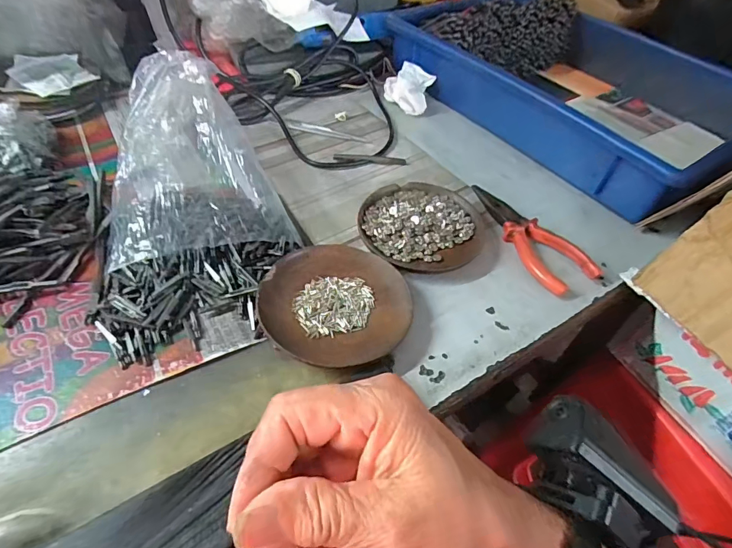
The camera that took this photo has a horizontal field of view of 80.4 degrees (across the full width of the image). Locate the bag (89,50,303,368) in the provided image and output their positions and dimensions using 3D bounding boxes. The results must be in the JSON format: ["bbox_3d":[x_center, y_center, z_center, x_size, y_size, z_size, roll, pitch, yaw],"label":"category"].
[{"bbox_3d":[-0.142,-0.075,0.367,0.152,0.084,0.279,-6,50,-10],"label":"bag"}]

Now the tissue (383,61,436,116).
[{"bbox_3d":[0.054,-0.238,0.555,0.061,0.045,0.068,9,49,3],"label":"tissue"}]

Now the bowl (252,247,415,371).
[{"bbox_3d":[-0.024,0.023,0.337,0.111,0.018,0.109,3,49,-3],"label":"bowl"}]

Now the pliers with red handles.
[{"bbox_3d":[0.153,-0.040,0.416,0.052,0.016,0.144,-19,53,-20],"label":"pliers with red handles"}]

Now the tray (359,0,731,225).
[{"bbox_3d":[0.251,-0.268,0.561,0.297,0.104,0.427,-30,58,-27],"label":"tray"}]

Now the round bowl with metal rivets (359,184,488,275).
[{"bbox_3d":[0.050,-0.047,0.406,0.113,0.020,0.106,3,49,-3],"label":"round bowl with metal rivets"}]

